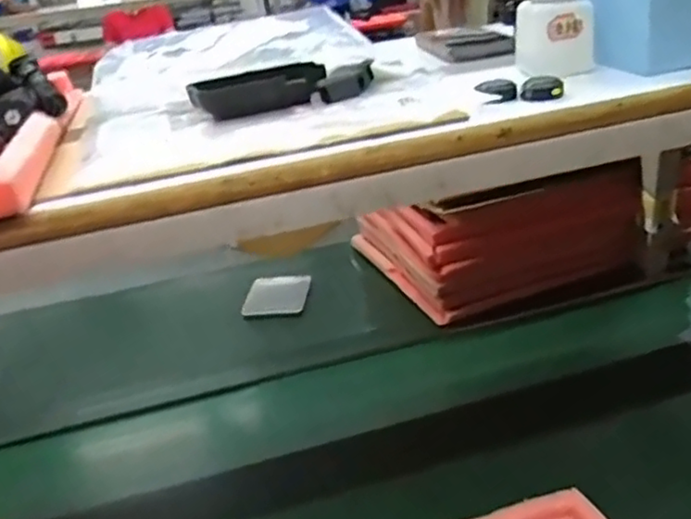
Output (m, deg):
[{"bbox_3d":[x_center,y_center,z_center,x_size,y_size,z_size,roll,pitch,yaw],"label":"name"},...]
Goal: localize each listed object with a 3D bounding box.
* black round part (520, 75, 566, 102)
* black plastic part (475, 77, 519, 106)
[{"bbox_3d":[0.144,-0.125,0.480,0.030,0.015,0.015,2,28,19],"label":"black round part"},{"bbox_3d":[0.113,-0.126,0.490,0.030,0.017,0.020,0,27,15],"label":"black plastic part"}]

